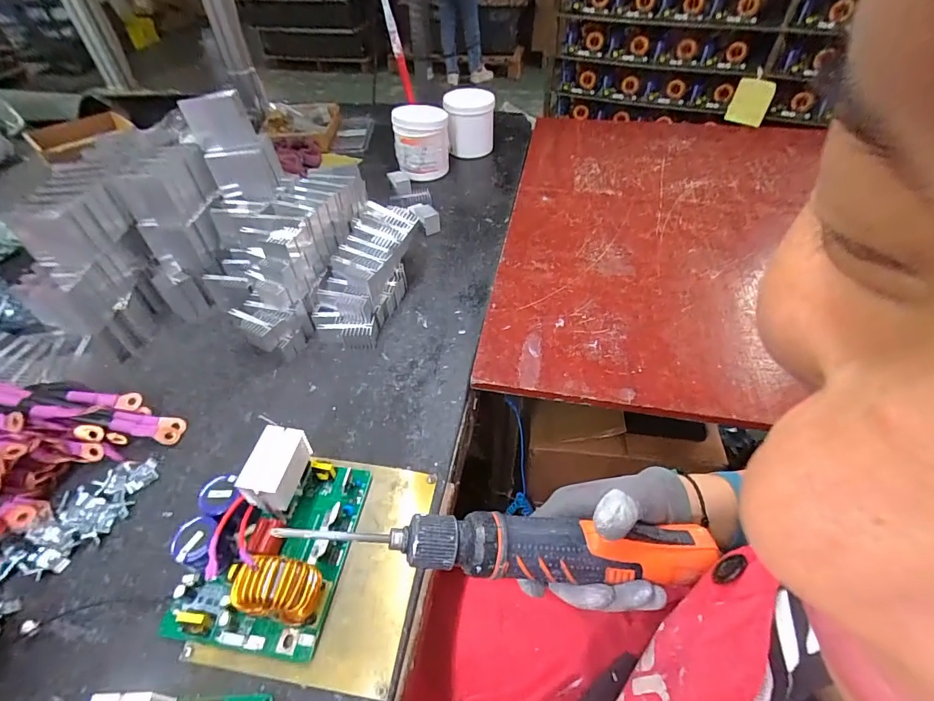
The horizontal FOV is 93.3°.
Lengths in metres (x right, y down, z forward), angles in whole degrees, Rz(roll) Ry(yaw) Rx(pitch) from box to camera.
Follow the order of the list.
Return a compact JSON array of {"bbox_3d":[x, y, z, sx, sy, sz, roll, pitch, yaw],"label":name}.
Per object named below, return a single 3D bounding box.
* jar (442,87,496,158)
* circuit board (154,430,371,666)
[{"bbox_3d":[0.006,-0.435,0.850,0.091,0.104,0.080,0,47,2],"label":"jar"},{"bbox_3d":[-0.160,0.143,0.347,0.117,0.073,0.144,5,48,6],"label":"circuit board"}]

